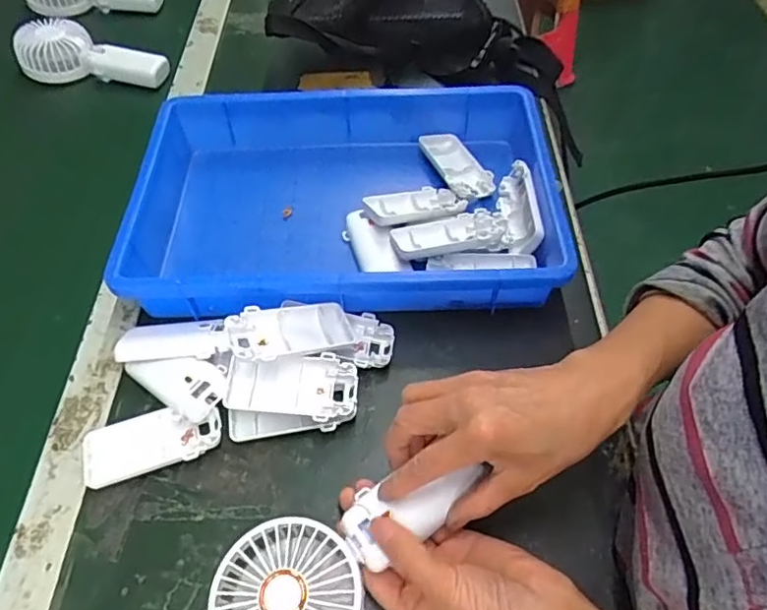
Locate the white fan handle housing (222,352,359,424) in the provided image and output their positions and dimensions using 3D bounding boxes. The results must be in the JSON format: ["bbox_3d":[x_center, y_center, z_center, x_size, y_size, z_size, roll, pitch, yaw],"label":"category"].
[{"bbox_3d":[-0.067,0.062,0.432,0.094,0.024,0.048,5,55,5],"label":"white fan handle housing"}]

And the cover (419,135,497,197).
[{"bbox_3d":[0.074,-0.139,0.579,0.045,0.018,0.093,-18,56,-11],"label":"cover"}]

